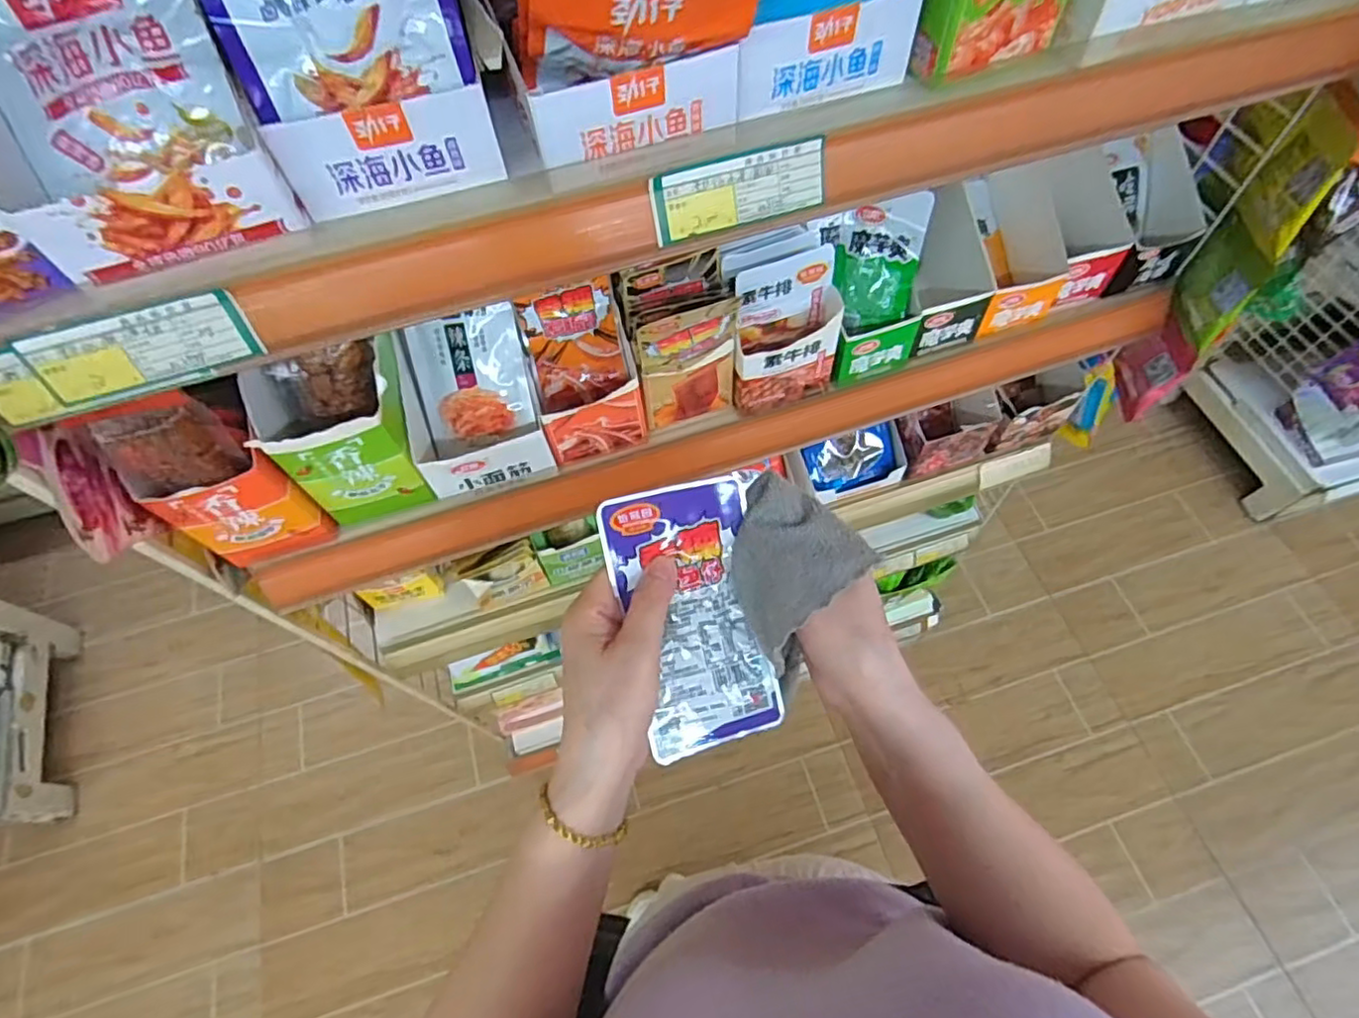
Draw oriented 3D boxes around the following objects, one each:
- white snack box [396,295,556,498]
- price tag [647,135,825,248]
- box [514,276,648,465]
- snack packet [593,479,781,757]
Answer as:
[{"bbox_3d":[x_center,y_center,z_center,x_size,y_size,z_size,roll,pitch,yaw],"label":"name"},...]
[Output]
[{"bbox_3d":[-0.169,-0.083,0.536,0.107,0.086,0.117,-14,63,-5],"label":"white snack box"},{"bbox_3d":[0.035,-0.182,0.374,0.103,0.036,0.004,-17,36,-5],"label":"price tag"},{"bbox_3d":[-0.076,-0.106,0.530,0.082,0.099,0.095,-14,63,-5],"label":"box"},{"bbox_3d":[0.008,0.059,0.353,0.076,0.007,0.144,-13,98,-10],"label":"snack packet"}]

